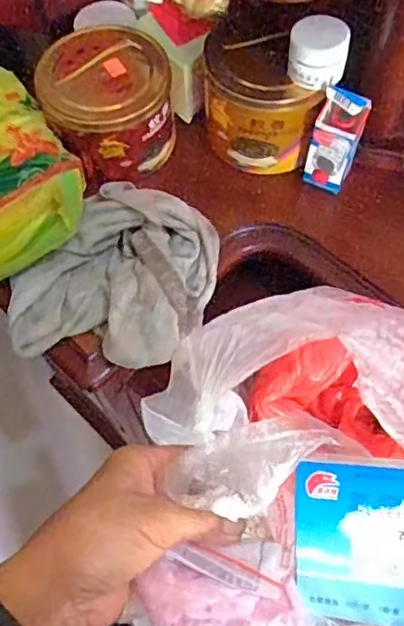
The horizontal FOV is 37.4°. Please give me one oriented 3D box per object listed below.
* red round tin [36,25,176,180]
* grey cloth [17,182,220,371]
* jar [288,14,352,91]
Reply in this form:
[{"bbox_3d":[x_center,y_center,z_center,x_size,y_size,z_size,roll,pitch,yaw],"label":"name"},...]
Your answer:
[{"bbox_3d":[-0.100,-0.227,0.651,0.131,0.084,0.143,-1,65,3],"label":"red round tin"},{"bbox_3d":[-0.085,-0.041,0.586,0.179,0.064,0.194,16,67,11],"label":"grey cloth"},{"bbox_3d":[0.110,-0.245,0.561,0.055,0.042,0.048,7,65,7],"label":"jar"}]

